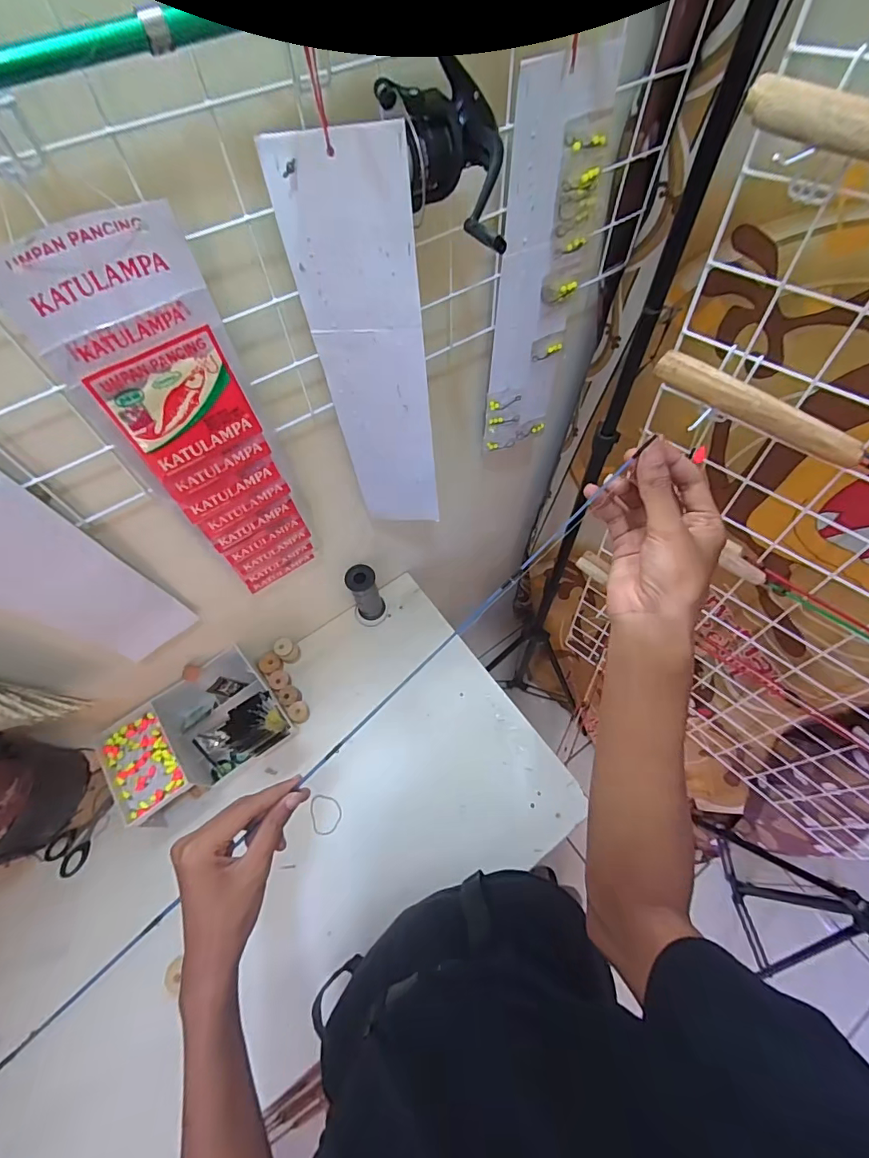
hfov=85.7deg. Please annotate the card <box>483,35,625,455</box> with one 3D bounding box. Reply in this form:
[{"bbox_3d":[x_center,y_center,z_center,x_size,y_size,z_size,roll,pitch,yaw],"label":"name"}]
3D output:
[{"bbox_3d":[0.121,-0.310,0.546,0.110,0.413,0.016,-20,62,-9],"label":"card"}]

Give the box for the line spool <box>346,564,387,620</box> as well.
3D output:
[{"bbox_3d":[-0.117,0.026,0.804,0.047,0.120,0.047,-1,61,3],"label":"line spool"}]

